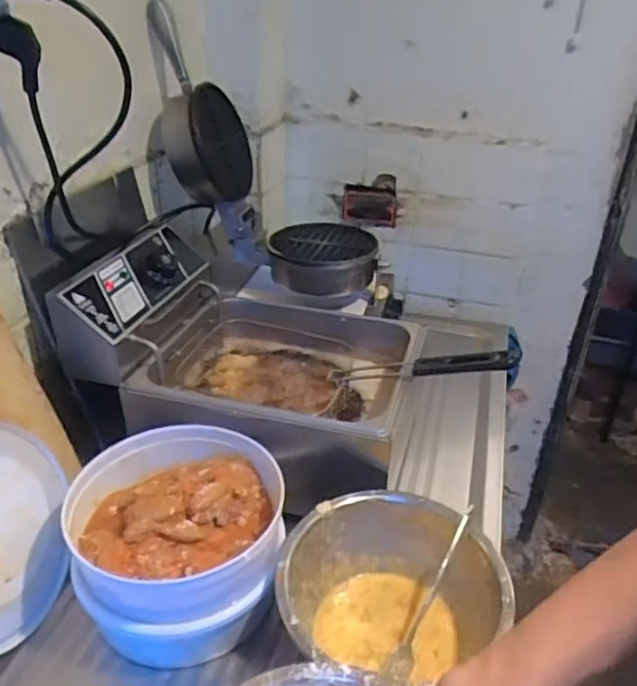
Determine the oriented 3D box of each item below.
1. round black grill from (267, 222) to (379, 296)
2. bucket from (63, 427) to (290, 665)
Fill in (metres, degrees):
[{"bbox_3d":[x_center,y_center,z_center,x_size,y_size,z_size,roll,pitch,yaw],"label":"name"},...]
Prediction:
[{"bbox_3d":[0.006,-0.134,1.007,0.176,0.073,0.151,6,30,6],"label":"round black grill"},{"bbox_3d":[-0.140,0.203,0.627,0.202,0.125,0.204,-6,31,-14],"label":"bucket"}]

